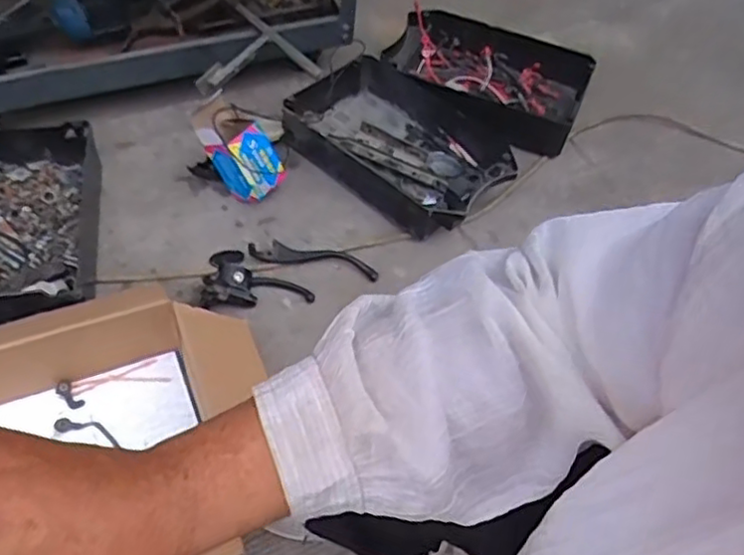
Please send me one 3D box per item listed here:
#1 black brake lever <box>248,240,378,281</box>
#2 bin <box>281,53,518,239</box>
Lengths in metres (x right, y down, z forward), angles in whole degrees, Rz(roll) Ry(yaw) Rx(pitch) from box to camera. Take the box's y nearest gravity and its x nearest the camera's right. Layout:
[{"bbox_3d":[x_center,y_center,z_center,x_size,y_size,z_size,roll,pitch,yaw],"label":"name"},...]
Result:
[{"bbox_3d":[-0.085,-0.030,0.995,0.186,0.034,0.044,8,55,0],"label":"black brake lever"},{"bbox_3d":[0.043,-0.230,1.105,0.373,0.091,0.243,40,61,20],"label":"bin"}]

